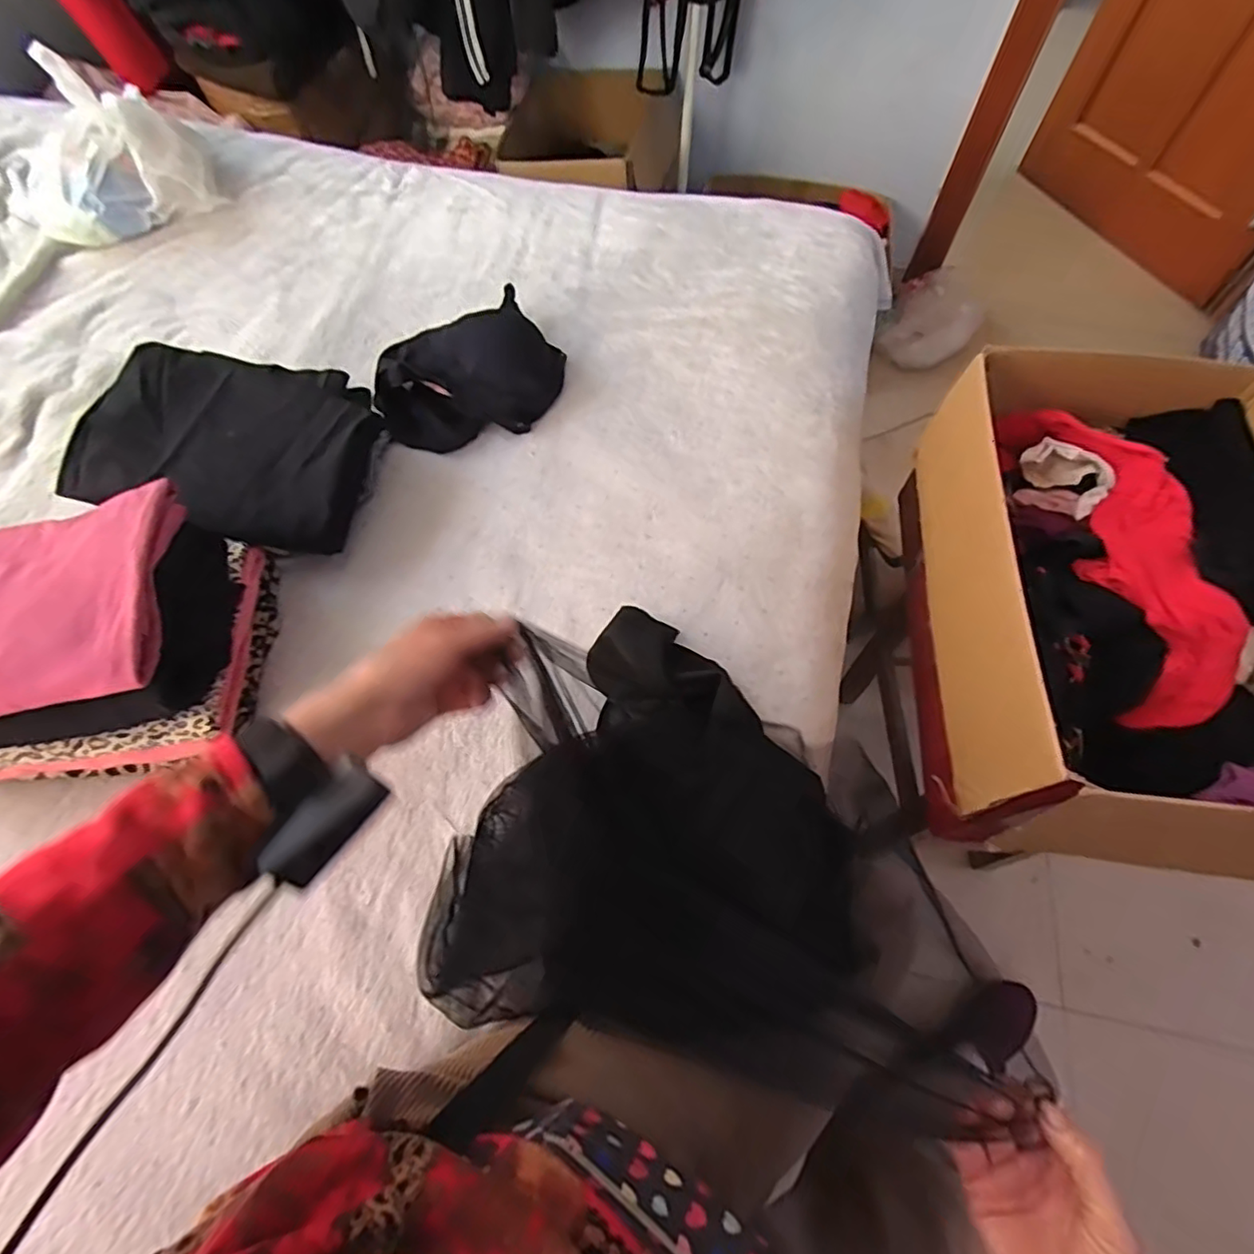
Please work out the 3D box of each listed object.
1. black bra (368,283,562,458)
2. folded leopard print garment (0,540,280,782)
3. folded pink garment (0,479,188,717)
[{"bbox_3d":[-0.186,-0.298,0.703,0.218,0.052,0.177,-28,66,-14],"label":"black bra"},{"bbox_3d":[-0.462,0.024,0.552,0.246,0.067,0.198,-8,63,-4],"label":"folded leopard print garment"},{"bbox_3d":[-0.477,-0.016,0.469,0.227,0.035,0.181,-12,63,-6],"label":"folded pink garment"}]

